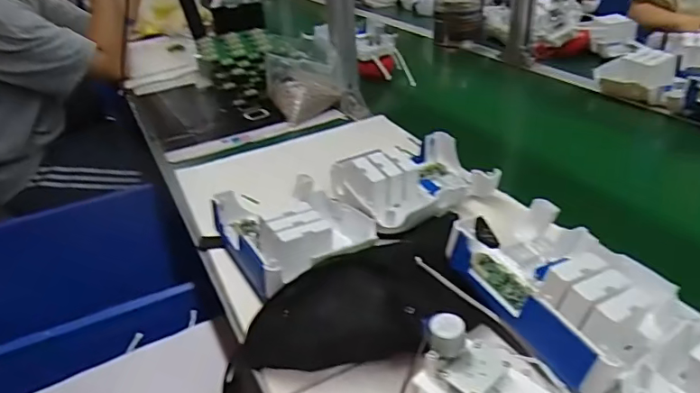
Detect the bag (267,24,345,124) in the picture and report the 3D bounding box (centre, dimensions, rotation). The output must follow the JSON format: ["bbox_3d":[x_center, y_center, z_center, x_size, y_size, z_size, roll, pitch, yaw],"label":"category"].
[{"bbox_3d":[-0.088,-0.231,0.963,0.111,0.140,0.115,-21,34,-27],"label":"bag"}]

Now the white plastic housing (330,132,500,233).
[{"bbox_3d":[0.085,-0.025,0.672,0.192,0.053,0.143,-20,34,-26],"label":"white plastic housing"}]

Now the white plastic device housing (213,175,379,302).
[{"bbox_3d":[-0.068,0.029,0.604,0.151,0.052,0.190,-19,34,-26],"label":"white plastic device housing"}]

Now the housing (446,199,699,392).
[{"bbox_3d":[0.201,0.076,0.469,0.150,0.055,0.180,-19,34,-25],"label":"housing"}]

